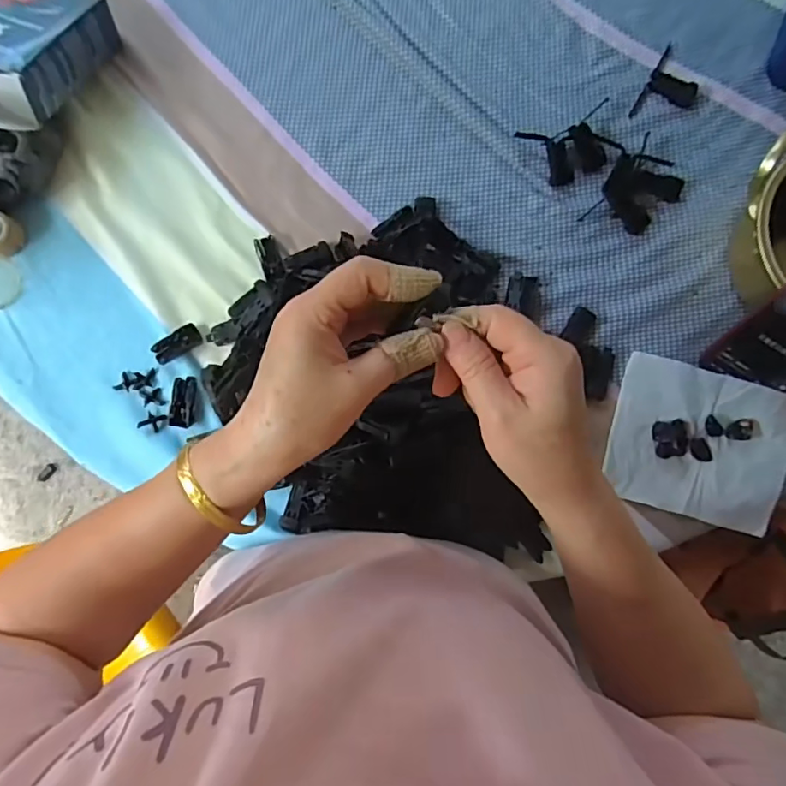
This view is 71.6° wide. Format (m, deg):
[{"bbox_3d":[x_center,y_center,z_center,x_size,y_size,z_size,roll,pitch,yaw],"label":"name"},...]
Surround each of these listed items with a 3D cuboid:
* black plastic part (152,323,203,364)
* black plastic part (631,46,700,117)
[{"bbox_3d":[-0.205,-0.047,0.515,0.045,0.007,0.022,-30,86,-1],"label":"black plastic part"},{"bbox_3d":[0.273,-0.296,0.534,0.048,0.011,0.082,30,87,3],"label":"black plastic part"}]

